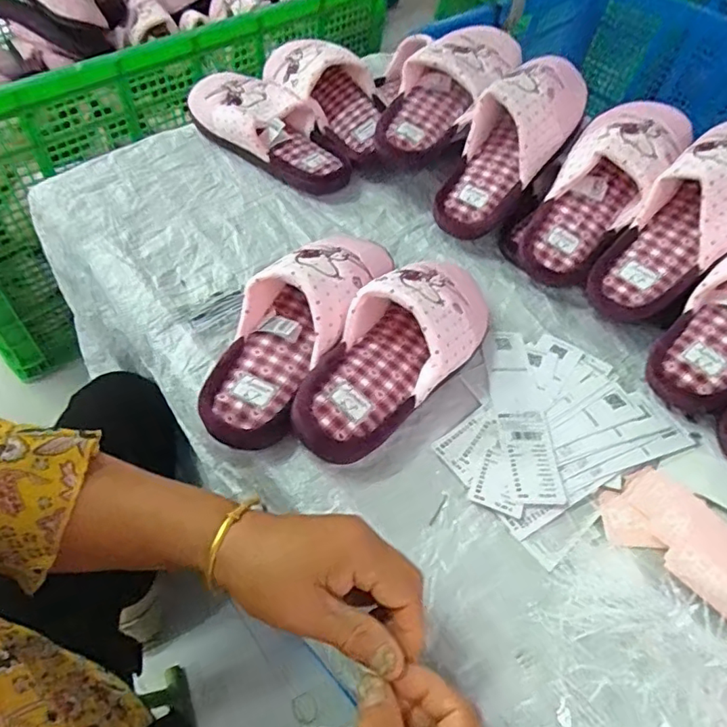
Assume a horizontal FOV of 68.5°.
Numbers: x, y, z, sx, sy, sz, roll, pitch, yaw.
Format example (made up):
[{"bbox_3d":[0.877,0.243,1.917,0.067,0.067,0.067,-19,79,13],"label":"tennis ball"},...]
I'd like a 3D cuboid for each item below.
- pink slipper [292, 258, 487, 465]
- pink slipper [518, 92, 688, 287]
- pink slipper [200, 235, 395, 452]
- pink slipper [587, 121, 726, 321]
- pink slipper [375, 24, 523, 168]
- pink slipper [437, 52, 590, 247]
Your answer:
[{"bbox_3d":[0.045,-0.026,0.487,0.097,0.080,0.265,36,58,20],"label":"pink slipper"},{"bbox_3d":[0.261,-0.202,0.580,0.101,0.074,0.253,36,88,19],"label":"pink slipper"},{"bbox_3d":[-0.055,-0.048,0.485,0.088,0.072,0.262,24,55,12],"label":"pink slipper"},{"bbox_3d":[0.333,-0.152,0.531,0.257,0.074,0.104,-48,66,6],"label":"pink slipper"},{"bbox_3d":[0.104,-0.343,0.672,0.108,0.082,0.252,36,78,19],"label":"pink slipper"},{"bbox_3d":[0.166,-0.259,0.610,0.099,0.078,0.249,34,92,18],"label":"pink slipper"}]

